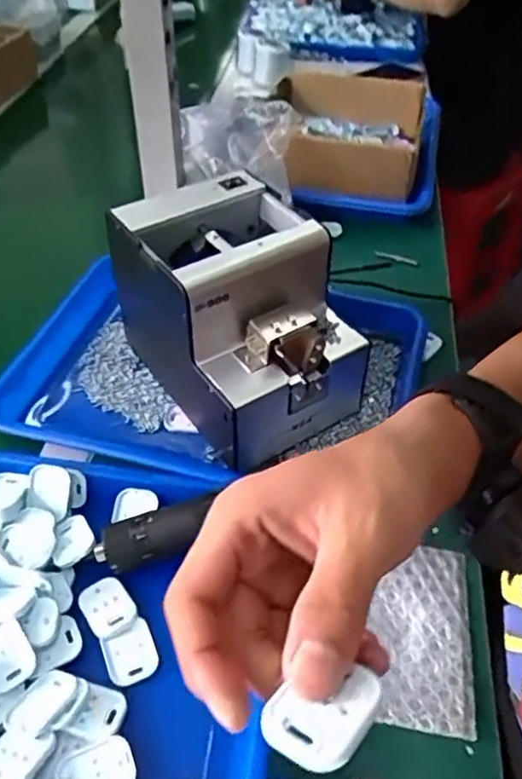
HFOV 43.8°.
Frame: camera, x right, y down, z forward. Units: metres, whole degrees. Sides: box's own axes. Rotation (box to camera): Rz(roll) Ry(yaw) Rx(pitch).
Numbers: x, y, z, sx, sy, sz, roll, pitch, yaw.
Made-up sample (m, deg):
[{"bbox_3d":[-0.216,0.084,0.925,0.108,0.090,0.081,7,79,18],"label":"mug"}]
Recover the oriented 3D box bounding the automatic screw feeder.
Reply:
[{"bbox_3d":[-0.016,-0.060,0.519,0.132,0.142,0.172,-27,51,-25],"label":"automatic screw feeder"}]

